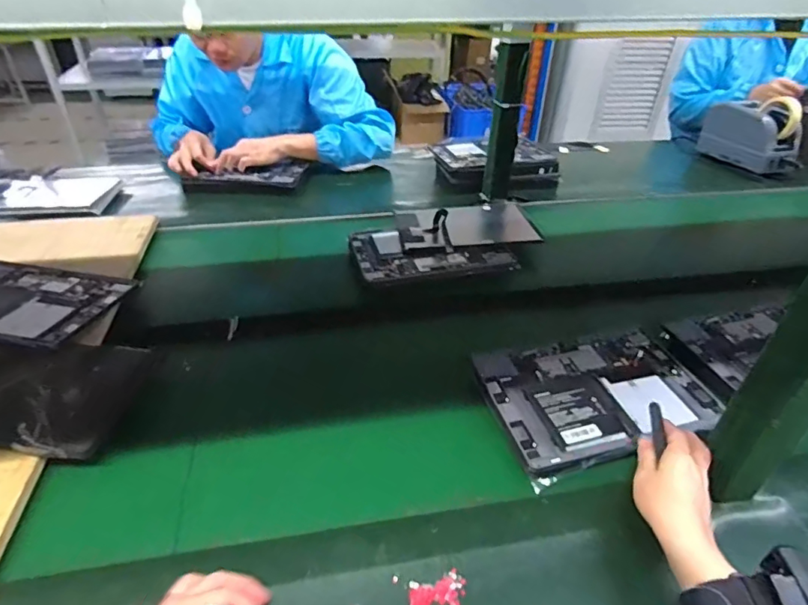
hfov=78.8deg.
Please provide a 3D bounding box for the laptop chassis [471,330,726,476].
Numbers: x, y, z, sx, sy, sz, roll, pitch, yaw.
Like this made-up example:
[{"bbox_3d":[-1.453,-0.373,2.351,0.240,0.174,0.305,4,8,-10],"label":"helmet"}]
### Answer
[{"bbox_3d":[0.224,0.108,0.576,0.257,0.020,0.171,-7,38,-12],"label":"laptop chassis"}]

